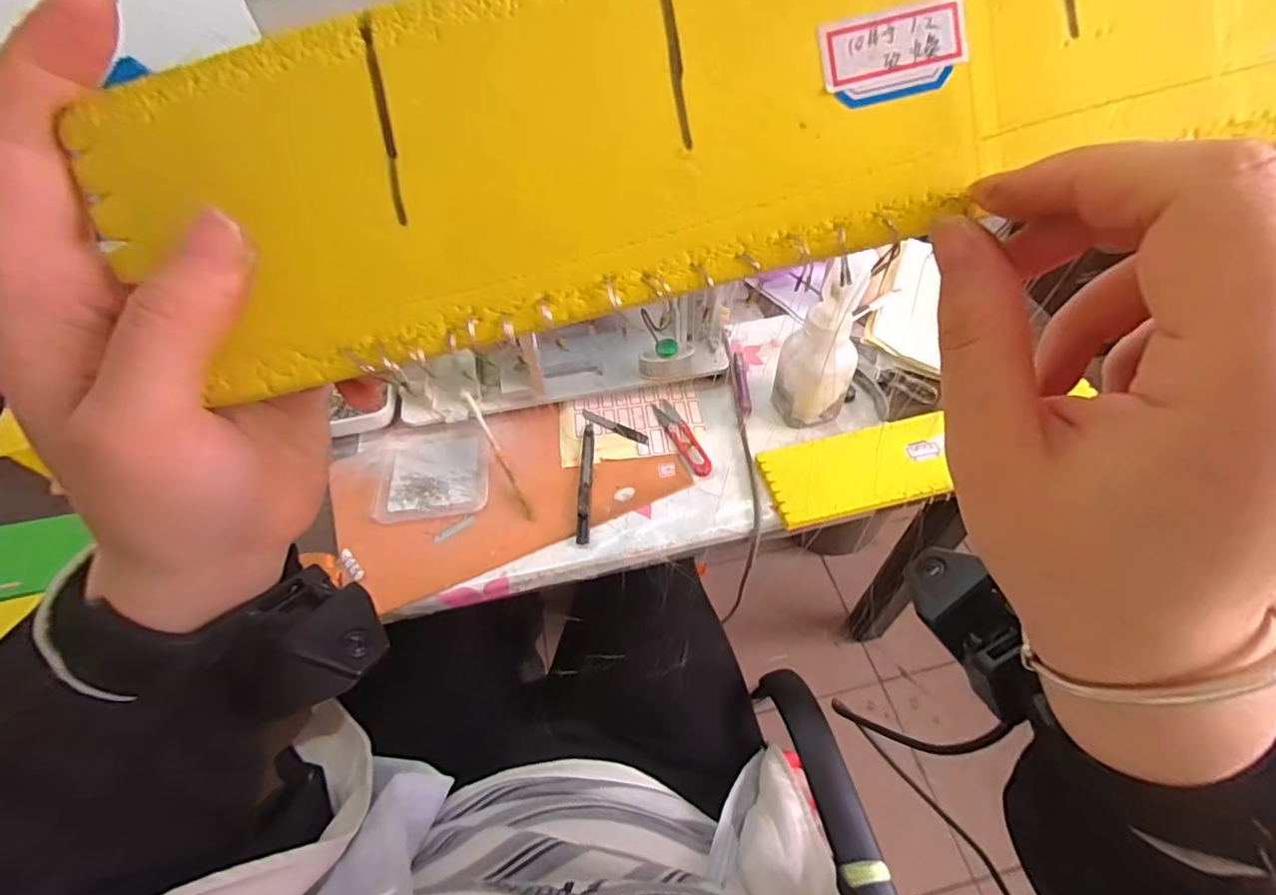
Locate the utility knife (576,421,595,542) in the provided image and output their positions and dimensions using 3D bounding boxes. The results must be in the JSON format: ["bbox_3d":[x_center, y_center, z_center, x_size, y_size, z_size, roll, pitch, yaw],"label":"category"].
[{"bbox_3d":[-0.050,0.030,0.545,0.011,0.004,0.135,-2,52,3],"label":"utility knife"}]

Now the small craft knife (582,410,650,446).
[{"bbox_3d":[-0.023,-0.022,0.586,0.081,0.004,0.012,22,57,20],"label":"small craft knife"}]

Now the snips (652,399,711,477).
[{"bbox_3d":[0.044,-0.011,0.572,0.022,0.006,0.101,-24,55,-14],"label":"snips"}]

